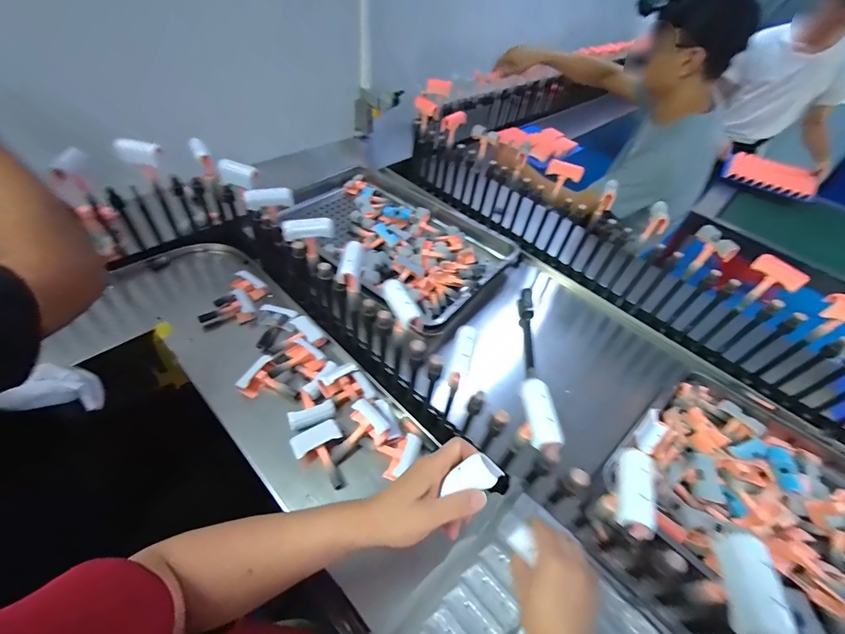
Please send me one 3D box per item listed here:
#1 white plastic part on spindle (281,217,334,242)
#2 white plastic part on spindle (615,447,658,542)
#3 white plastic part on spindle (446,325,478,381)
[{"bbox_3d":[-0.193,-0.148,0.621,0.084,0.036,0.024,-12,54,-15],"label":"white plastic part on spindle"},{"bbox_3d":[0.218,0.175,0.376,0.031,0.032,0.083,16,52,7],"label":"white plastic part on spindle"},{"bbox_3d":[0.053,0.040,0.475,0.027,0.029,0.077,15,52,5],"label":"white plastic part on spindle"}]

